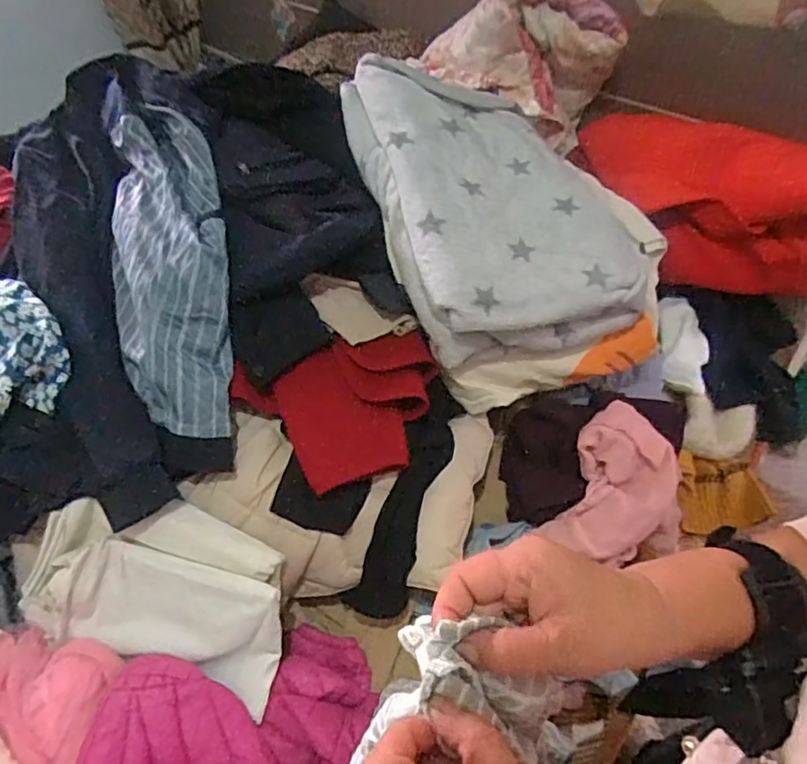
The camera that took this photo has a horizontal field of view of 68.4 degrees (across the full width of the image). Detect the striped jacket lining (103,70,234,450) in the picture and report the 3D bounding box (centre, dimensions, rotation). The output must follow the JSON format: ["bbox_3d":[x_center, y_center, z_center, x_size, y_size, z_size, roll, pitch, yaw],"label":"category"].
[{"bbox_3d":[-0.314,-0.185,0.784,0.151,0.073,0.529,-13,70,-9],"label":"striped jacket lining"}]

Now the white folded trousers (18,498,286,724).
[{"bbox_3d":[-0.314,0.274,0.730,0.337,0.056,0.246,12,94,-2],"label":"white folded trousers"}]

